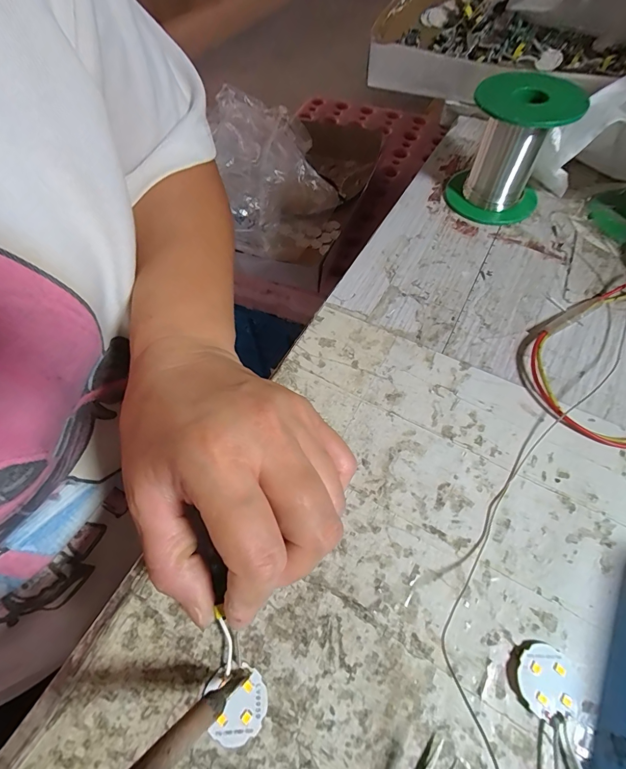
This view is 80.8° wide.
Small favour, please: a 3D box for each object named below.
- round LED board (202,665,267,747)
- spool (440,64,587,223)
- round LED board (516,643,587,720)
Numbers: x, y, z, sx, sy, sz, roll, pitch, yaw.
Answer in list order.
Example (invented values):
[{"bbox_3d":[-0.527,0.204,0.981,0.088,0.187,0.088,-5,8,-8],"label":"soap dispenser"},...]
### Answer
[{"bbox_3d":[-0.029,0.121,0.138,0.022,0.004,0.022,-1,60,2],"label":"round LED board"},{"bbox_3d":[0.137,-0.164,0.260,0.063,0.074,0.063,-1,60,2],"label":"spool"},{"bbox_3d":[0.090,0.112,0.139,0.025,0.004,0.021,2,60,3],"label":"round LED board"}]

